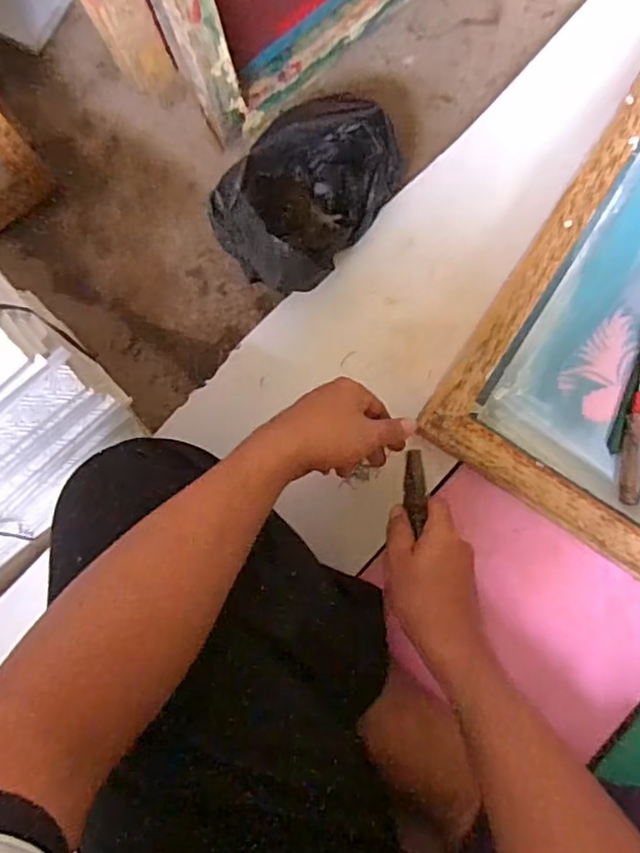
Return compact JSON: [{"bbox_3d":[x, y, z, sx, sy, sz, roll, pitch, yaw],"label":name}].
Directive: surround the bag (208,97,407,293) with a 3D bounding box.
[{"bbox_3d":[-0.005,-0.226,0.604,0.195,0.105,0.121,-38,83,-1],"label":"bag"}]

